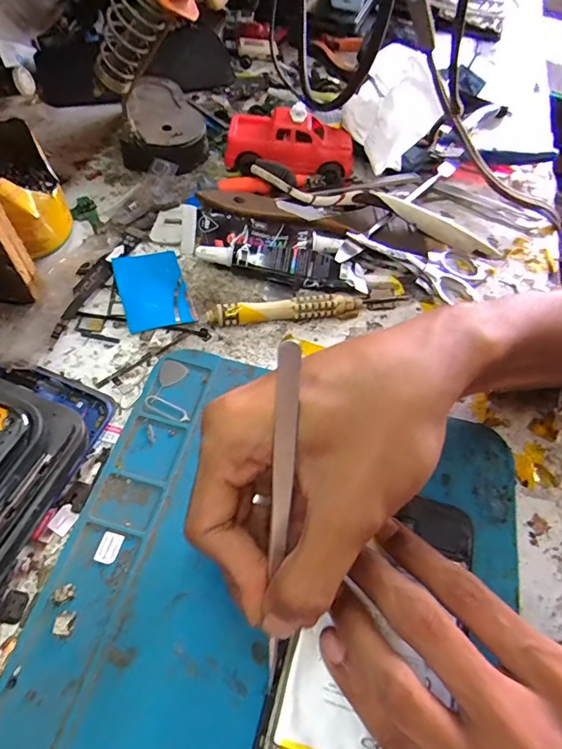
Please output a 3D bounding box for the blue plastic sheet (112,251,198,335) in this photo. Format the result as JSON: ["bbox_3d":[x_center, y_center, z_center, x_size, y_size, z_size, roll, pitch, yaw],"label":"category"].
[{"bbox_3d":[-0.079,-0.053,0.272,0.039,0.004,0.060,-14,62,-18],"label":"blue plastic sheet"}]

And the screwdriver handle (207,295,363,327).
[{"bbox_3d":[0.004,-0.038,0.265,0.093,0.012,0.010,-6,60,-7],"label":"screwdriver handle"}]

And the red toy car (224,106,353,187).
[{"bbox_3d":[0.008,-0.172,0.328,0.092,0.036,0.050,11,59,3],"label":"red toy car"}]

